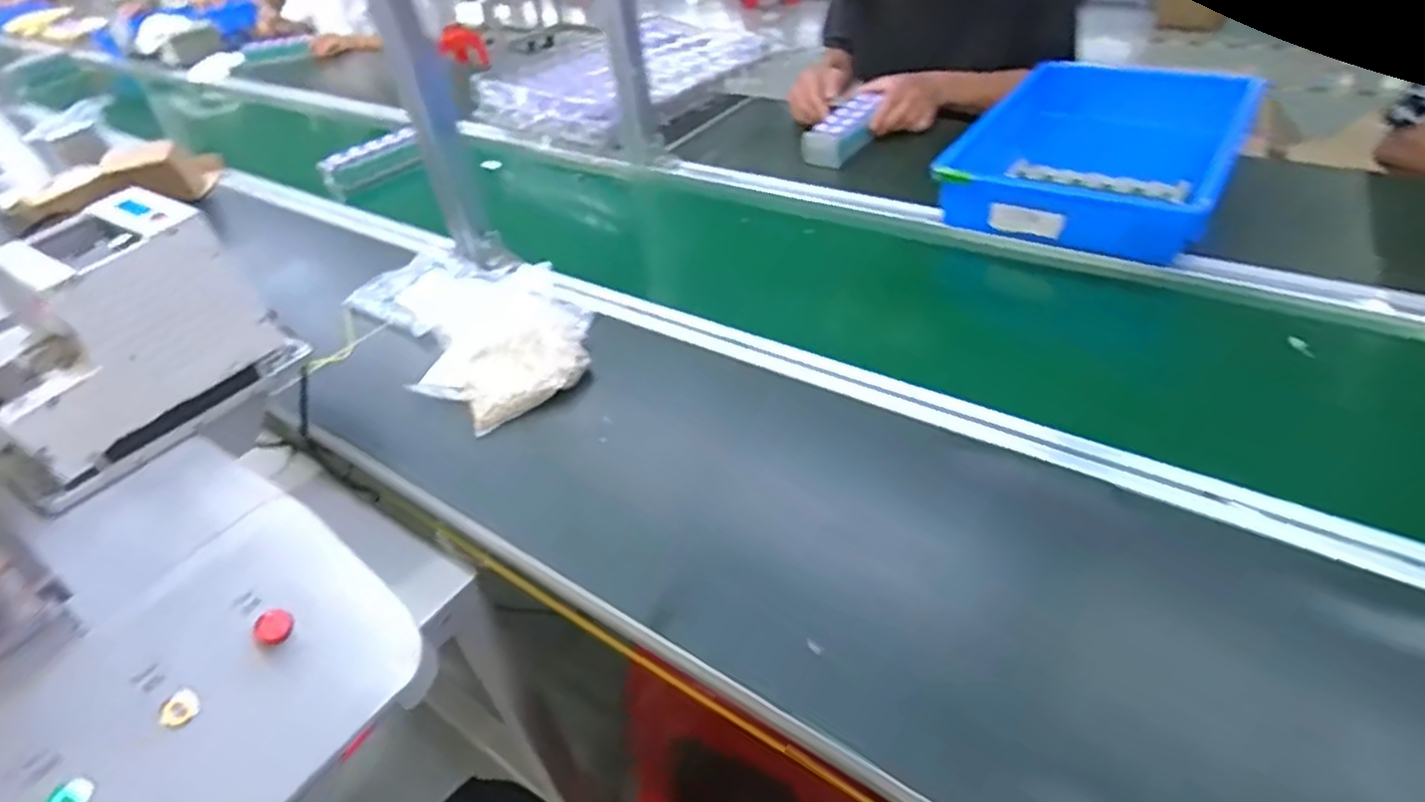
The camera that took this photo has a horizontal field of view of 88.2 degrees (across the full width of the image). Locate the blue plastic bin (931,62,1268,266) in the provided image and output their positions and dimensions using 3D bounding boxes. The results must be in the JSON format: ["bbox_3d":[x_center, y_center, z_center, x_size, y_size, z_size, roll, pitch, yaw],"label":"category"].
[{"bbox_3d":[0.504,-0.317,0.957,0.290,0.090,0.435,20,48,29],"label":"blue plastic bin"}]

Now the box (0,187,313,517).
[{"bbox_3d":[-0.518,-0.053,0.634,0.120,0.159,0.221,22,49,31],"label":"box"}]

